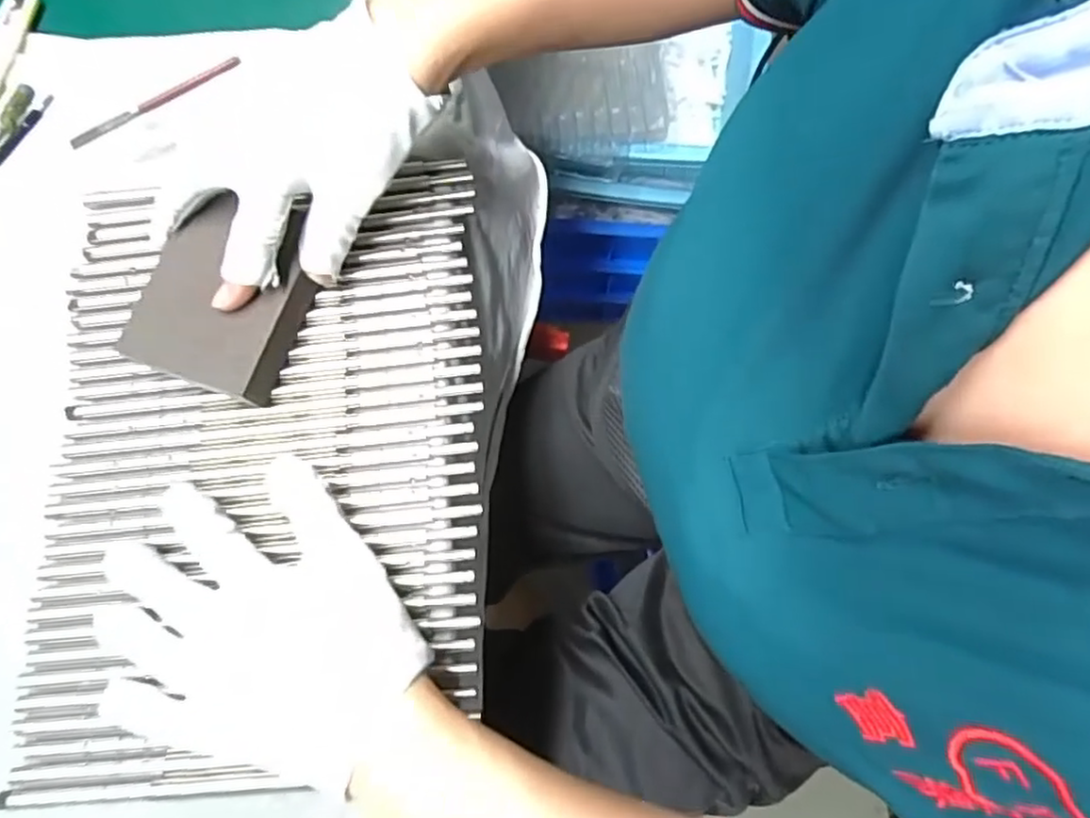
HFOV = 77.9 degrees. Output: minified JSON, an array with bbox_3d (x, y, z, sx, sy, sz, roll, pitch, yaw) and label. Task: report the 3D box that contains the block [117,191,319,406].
[{"bbox_3d":[-0.156,-0.049,0.333,0.065,0.028,0.077,25,80,-4],"label":"block"}]

